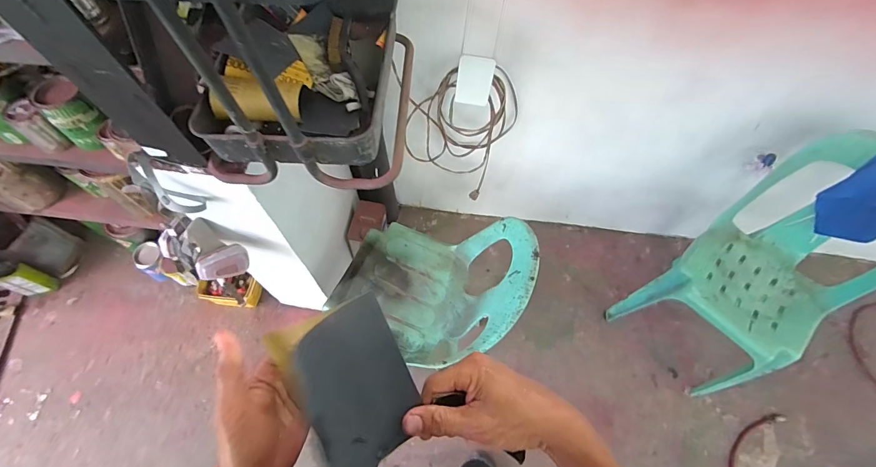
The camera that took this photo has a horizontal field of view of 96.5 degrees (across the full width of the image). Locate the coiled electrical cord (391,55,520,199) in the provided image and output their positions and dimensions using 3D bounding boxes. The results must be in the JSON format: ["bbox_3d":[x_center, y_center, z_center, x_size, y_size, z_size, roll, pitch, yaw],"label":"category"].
[{"bbox_3d":[0.070,-0.288,1.208,0.341,0.440,0.125,-3,62,-3],"label":"coiled electrical cord"}]

